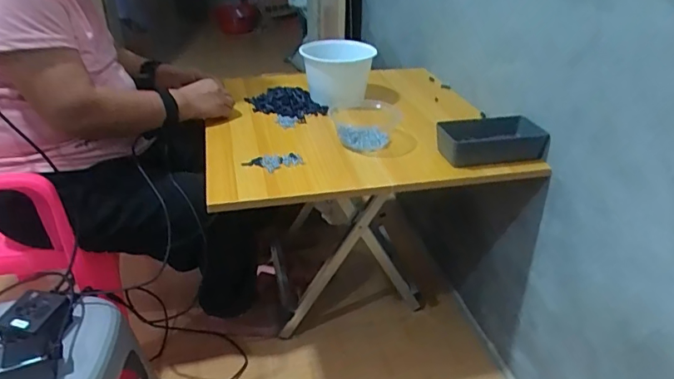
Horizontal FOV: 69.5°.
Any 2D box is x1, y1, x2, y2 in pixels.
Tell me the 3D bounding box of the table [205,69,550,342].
[{"bbox_3d":[0.026,0.034,1.143,0.583,0.485,0.578,-5,33,-11],"label":"table"}]

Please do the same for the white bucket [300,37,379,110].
[{"bbox_3d":[-0.001,-0.249,1.064,0.141,0.136,0.141,-2,32,-5],"label":"white bucket"}]

